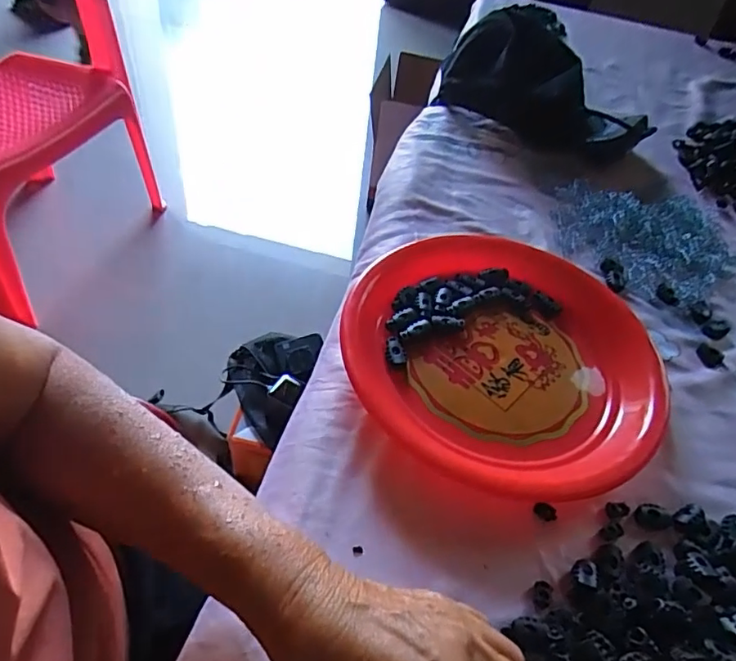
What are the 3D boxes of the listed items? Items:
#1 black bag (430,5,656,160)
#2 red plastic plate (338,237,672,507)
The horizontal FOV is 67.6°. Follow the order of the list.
[{"bbox_3d":[0.226,-0.317,0.693,0.261,0.113,0.128,33,54,20],"label":"black bag"},{"bbox_3d":[0.122,0.005,0.464,0.248,0.028,0.281,29,53,17],"label":"red plastic plate"}]

